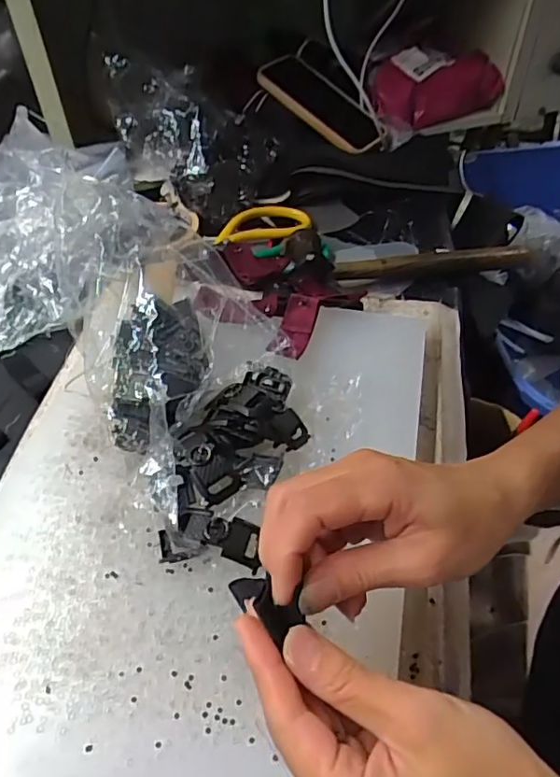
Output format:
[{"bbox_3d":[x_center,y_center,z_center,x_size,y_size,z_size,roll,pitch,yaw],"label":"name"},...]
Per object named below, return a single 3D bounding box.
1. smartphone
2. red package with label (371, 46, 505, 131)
[{"bbox_3d":[0.051,-0.342,0.697,0.156,0.015,0.079,41,64,5],"label":"smartphone"},{"bbox_3d":[0.199,-0.386,0.740,0.173,0.067,0.059,-20,52,-15],"label":"red package with label"}]

